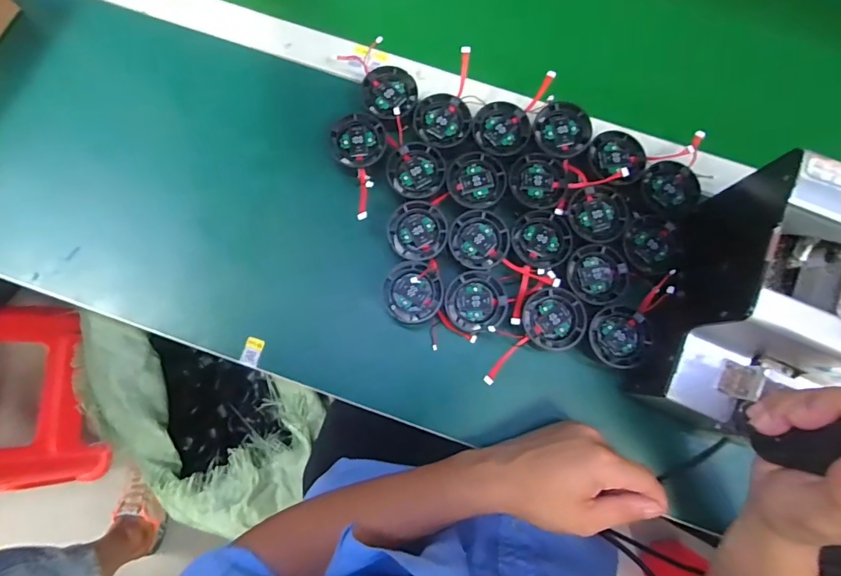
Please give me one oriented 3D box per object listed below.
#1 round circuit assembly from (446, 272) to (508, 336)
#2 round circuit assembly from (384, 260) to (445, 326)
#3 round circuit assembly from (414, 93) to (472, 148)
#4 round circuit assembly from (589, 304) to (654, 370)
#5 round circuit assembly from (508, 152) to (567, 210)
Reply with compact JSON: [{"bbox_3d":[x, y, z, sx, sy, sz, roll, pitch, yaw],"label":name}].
[{"bbox_3d":[0.048,0.012,0.396,0.050,0.017,0.051,-9,79,-2],"label":"round circuit assembly"},{"bbox_3d":[-0.006,0.003,0.395,0.050,0.010,0.052,0,79,-1],"label":"round circuit assembly"},{"bbox_3d":[0.020,-0.157,0.427,0.051,0.009,0.049,-18,79,-4],"label":"round circuit assembly"},{"bbox_3d":[0.170,0.041,0.389,0.048,0.012,0.051,0,79,-1],"label":"round circuit assembly"},{"bbox_3d":[0.107,-0.098,0.417,0.050,0.013,0.049,0,79,-1],"label":"round circuit assembly"}]

